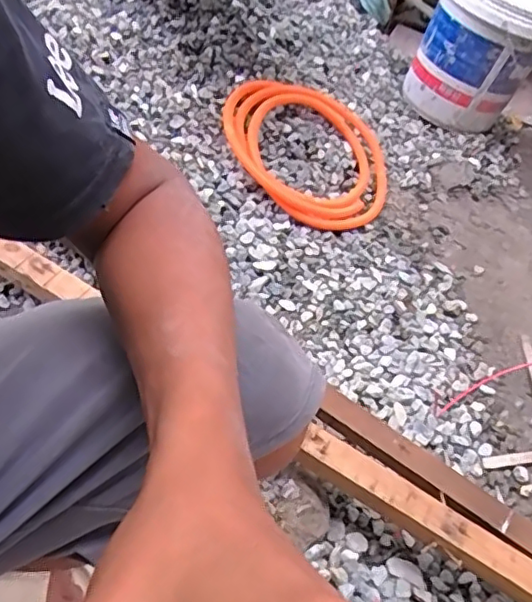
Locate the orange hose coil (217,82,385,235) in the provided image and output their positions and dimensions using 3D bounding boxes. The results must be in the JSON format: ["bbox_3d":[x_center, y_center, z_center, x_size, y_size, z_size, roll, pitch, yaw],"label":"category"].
[{"bbox_3d":[0.100,-0.341,1.339,0.404,0.032,0.395,13,58,-21],"label":"orange hose coil"}]

